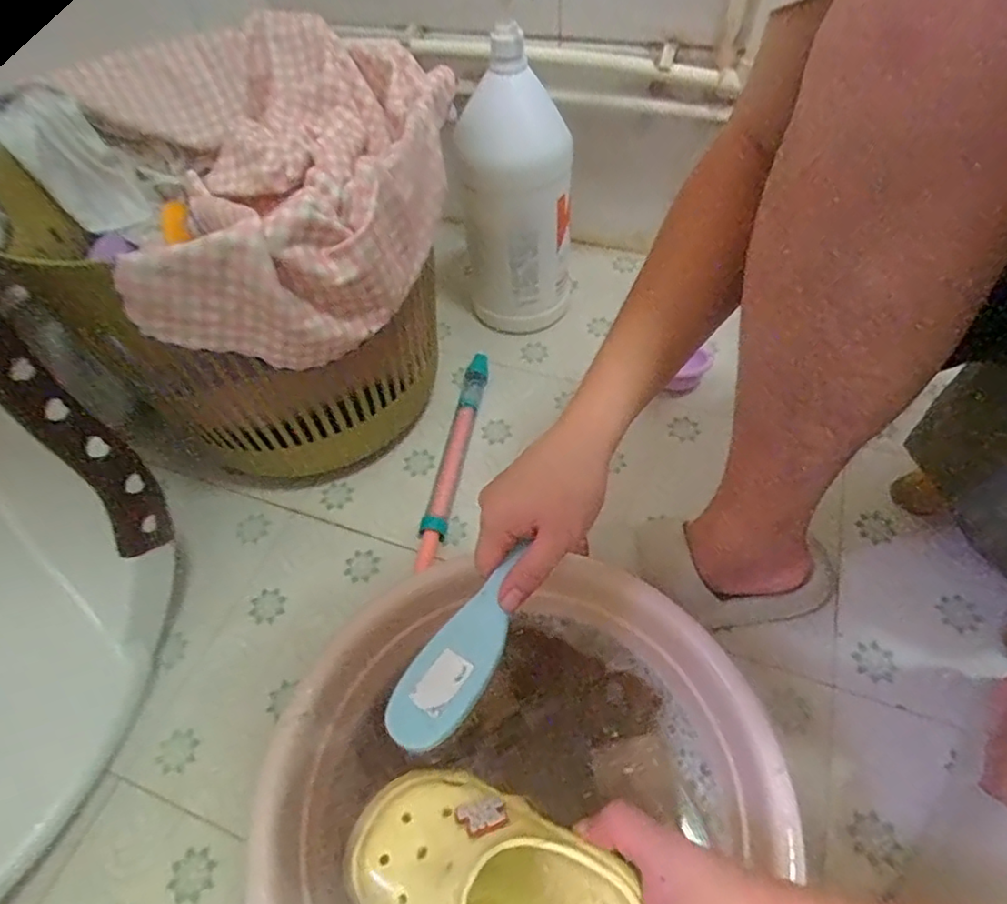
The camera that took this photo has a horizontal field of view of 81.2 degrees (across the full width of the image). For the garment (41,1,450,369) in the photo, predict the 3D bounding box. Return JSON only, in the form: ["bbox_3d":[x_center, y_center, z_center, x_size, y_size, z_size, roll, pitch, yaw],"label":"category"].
[{"bbox_3d":[-0.212,-0.275,0.564,0.311,0.132,0.378,-27,54,-14],"label":"garment"}]

